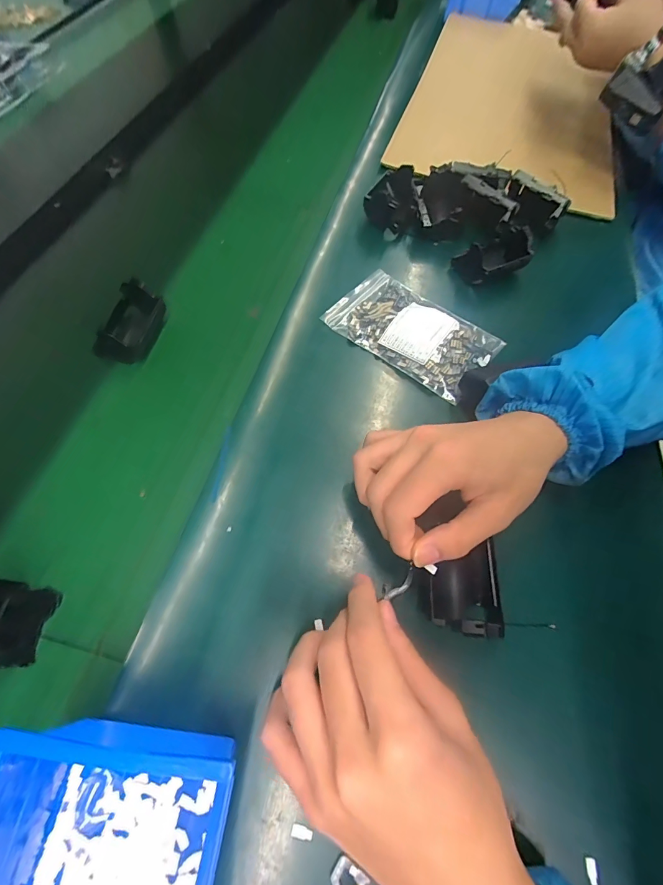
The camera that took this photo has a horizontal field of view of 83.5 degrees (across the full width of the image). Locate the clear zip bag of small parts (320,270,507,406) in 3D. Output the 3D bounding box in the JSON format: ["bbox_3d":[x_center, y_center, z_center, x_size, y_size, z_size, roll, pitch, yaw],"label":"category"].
[{"bbox_3d":[0.078,-0.109,0.359,0.149,0.020,0.093,37,68,16],"label":"clear zip bag of small parts"}]

